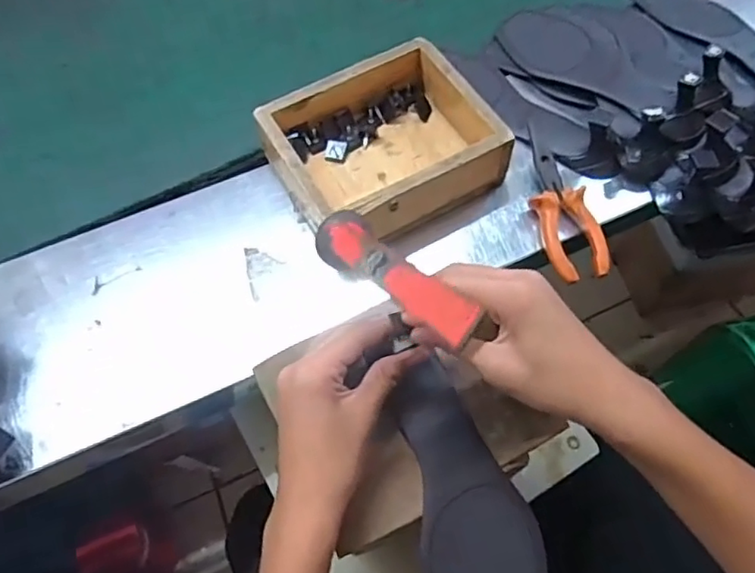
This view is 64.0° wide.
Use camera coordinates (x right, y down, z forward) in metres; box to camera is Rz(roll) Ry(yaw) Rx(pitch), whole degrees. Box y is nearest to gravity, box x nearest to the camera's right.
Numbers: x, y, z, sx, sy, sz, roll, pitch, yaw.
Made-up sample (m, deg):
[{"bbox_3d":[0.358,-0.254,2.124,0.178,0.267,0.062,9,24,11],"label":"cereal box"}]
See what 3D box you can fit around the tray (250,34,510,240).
[{"bbox_3d":[0.007,-0.124,0.544,0.174,0.064,0.154,-30,65,-13],"label":"tray"}]

